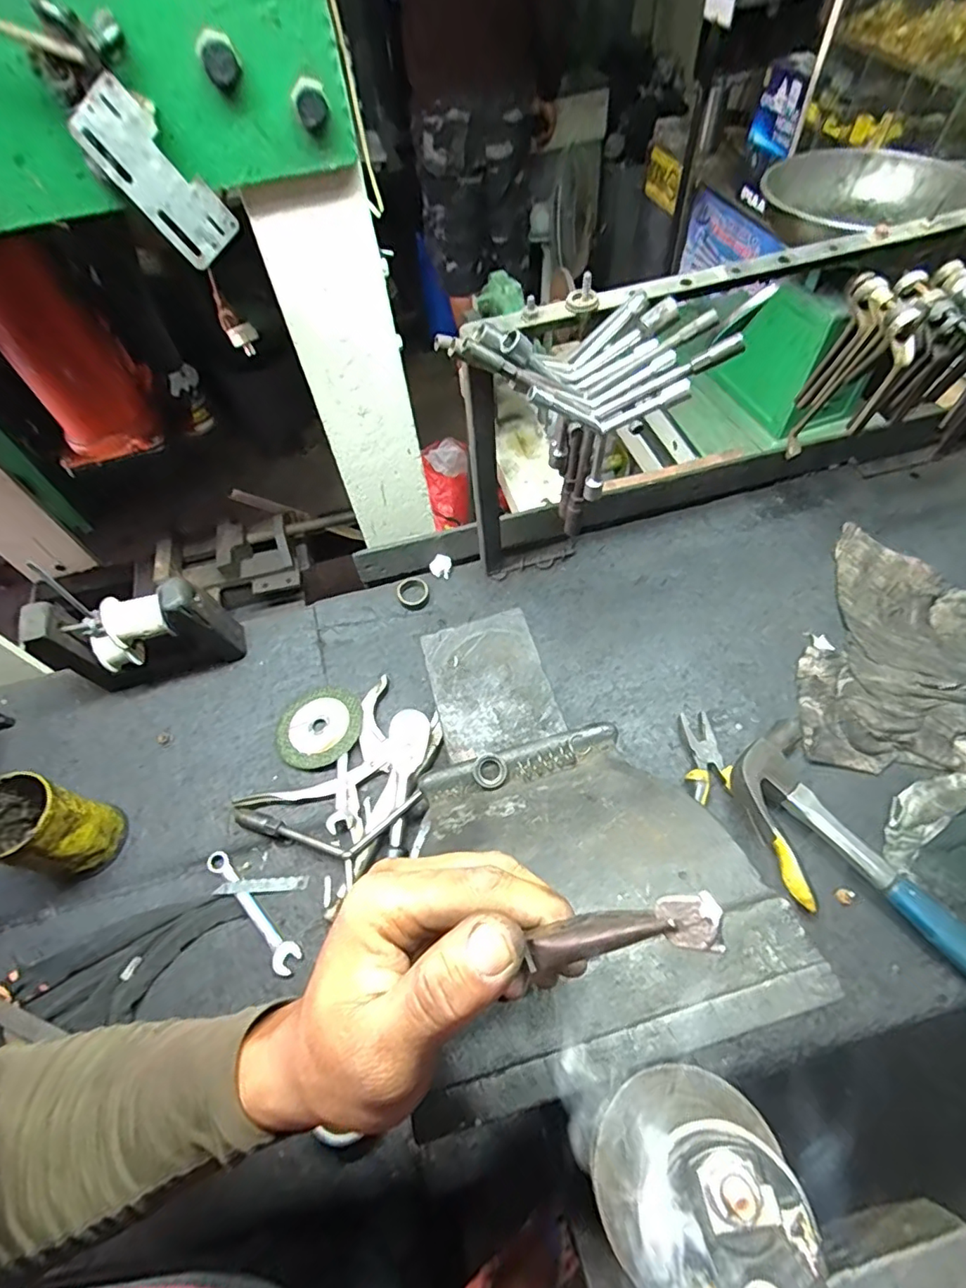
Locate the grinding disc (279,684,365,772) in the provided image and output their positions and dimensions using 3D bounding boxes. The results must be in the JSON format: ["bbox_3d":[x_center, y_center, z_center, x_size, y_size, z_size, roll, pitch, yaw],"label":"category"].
[{"bbox_3d":[-0.181,0.092,0.616,0.091,0.015,0.093,-2,58,3],"label":"grinding disc"}]

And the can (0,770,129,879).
[{"bbox_3d":[-0.411,0.176,0.527,0.075,0.120,0.069,-2,58,3],"label":"can"}]

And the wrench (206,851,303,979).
[{"bbox_3d":[-0.225,0.259,0.537,0.025,0.009,0.139,-43,72,-11],"label":"wrench"}]

